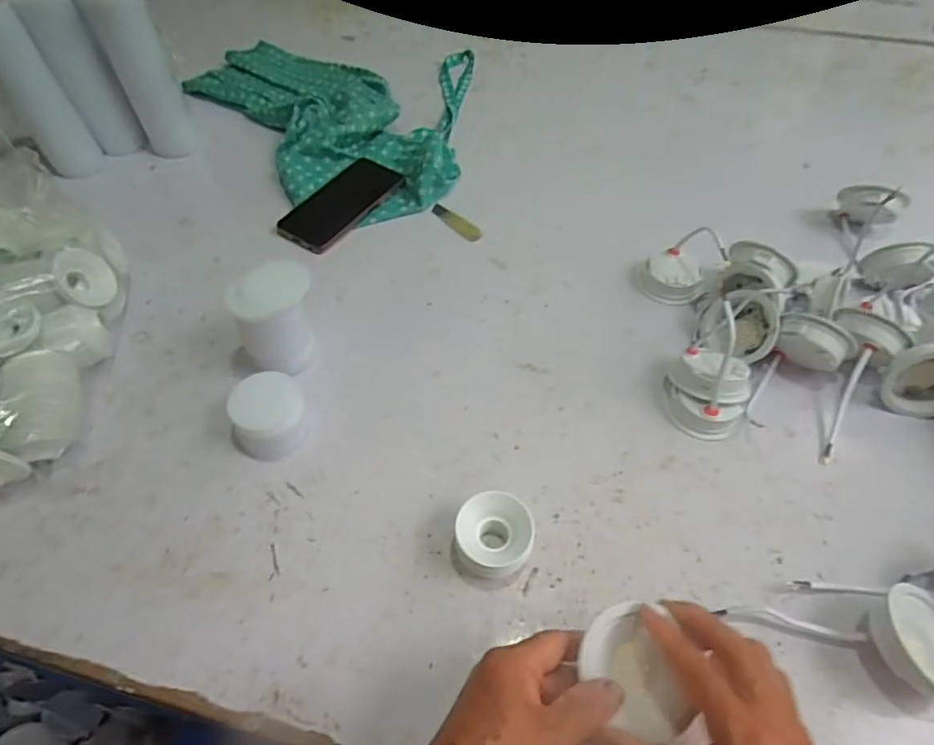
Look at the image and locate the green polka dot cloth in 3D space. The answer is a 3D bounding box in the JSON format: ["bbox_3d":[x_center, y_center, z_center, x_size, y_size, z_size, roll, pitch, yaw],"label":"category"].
[{"bbox_3d":[-0.209,-0.375,0.806,0.401,0.046,0.413,3,53,2],"label":"green polka dot cloth"}]

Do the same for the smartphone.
[{"bbox_3d":[-0.155,-0.209,0.705,0.079,0.012,0.167,30,59,20],"label":"smartphone"}]

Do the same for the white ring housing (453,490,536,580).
[{"bbox_3d":[0.021,0.127,0.434,0.057,0.038,0.057,6,54,4],"label":"white ring housing"}]

